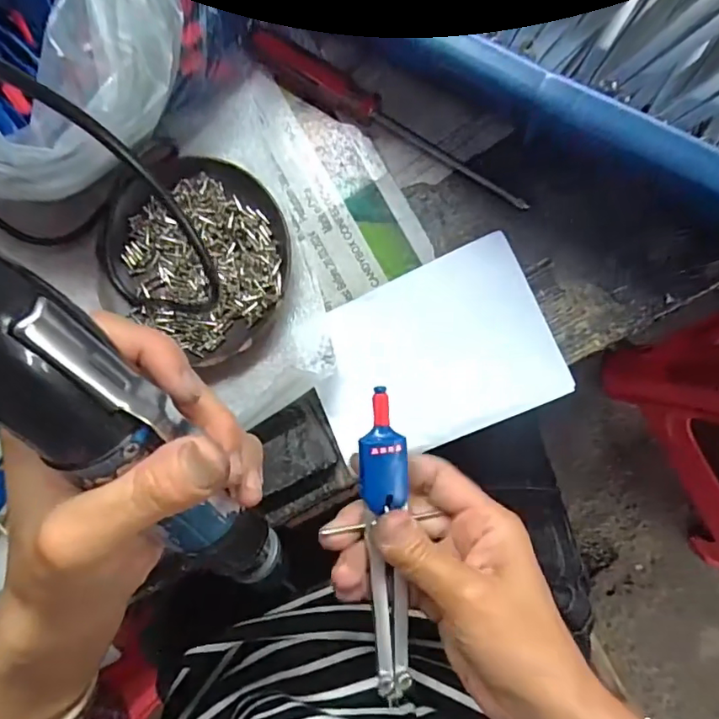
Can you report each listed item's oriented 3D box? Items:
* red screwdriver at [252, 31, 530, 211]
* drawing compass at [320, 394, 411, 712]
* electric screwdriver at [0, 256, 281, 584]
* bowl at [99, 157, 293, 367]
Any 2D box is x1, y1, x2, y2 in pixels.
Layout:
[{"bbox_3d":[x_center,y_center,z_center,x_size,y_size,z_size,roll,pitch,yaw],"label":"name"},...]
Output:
[{"bbox_3d":[0.014,-0.132,0.301,0.178,0.022,0.017,33,95,9],"label":"red screwdriver"},{"bbox_3d":[0.013,0.089,0.257,0.020,0.011,0.148,-1,95,10],"label":"drawing compass"},{"bbox_3d":[-0.075,0.029,0.184,0.035,0.224,0.034,-15,45,9],"label":"electric screwdriver"},{"bbox_3d":[-0.093,-0.061,0.318,0.114,0.021,0.103,30,94,9],"label":"bowl"}]

